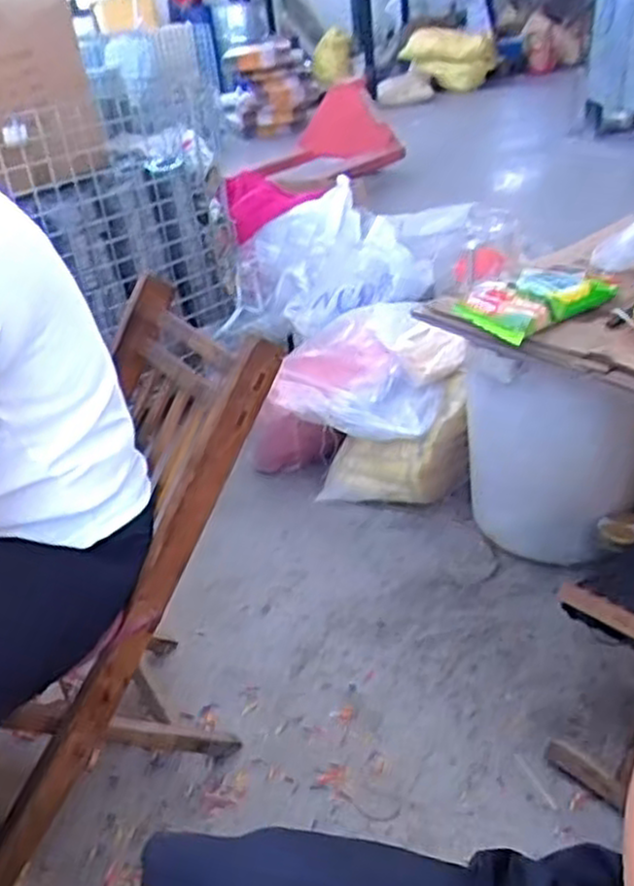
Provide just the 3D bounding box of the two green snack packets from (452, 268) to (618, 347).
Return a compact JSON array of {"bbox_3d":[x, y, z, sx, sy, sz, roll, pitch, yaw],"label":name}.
[{"bbox_3d":[0.348,-0.233,1.243,0.249,0.055,0.144,-24,34,-27],"label":"two green snack packets"}]

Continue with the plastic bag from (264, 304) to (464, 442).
[{"bbox_3d":[0.100,-0.164,1.640,0.414,0.176,0.273,12,35,29],"label":"plastic bag"}]

